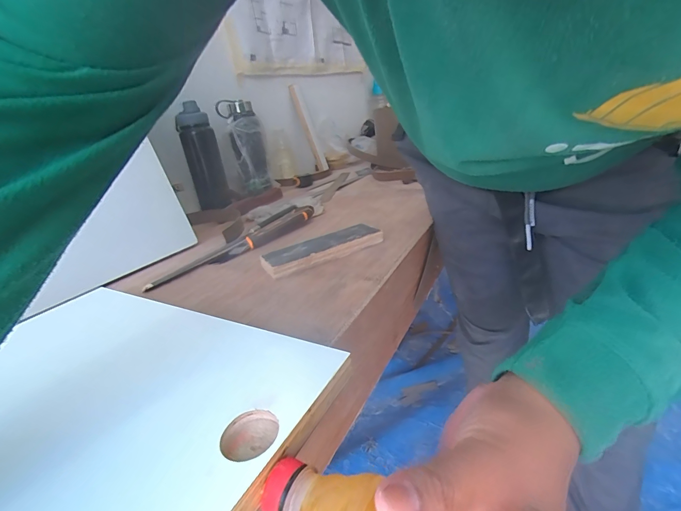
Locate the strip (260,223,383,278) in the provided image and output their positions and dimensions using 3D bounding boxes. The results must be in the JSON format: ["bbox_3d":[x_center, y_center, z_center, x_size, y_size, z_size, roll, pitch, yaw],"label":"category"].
[{"bbox_3d":[-0.025,-0.010,0.492,0.171,0.026,0.052,-19,24,-22],"label":"strip"}]

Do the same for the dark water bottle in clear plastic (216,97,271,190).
[{"bbox_3d":[-0.246,-0.286,0.903,0.089,0.219,0.066,-13,22,-10],"label":"dark water bottle in clear plastic"}]

